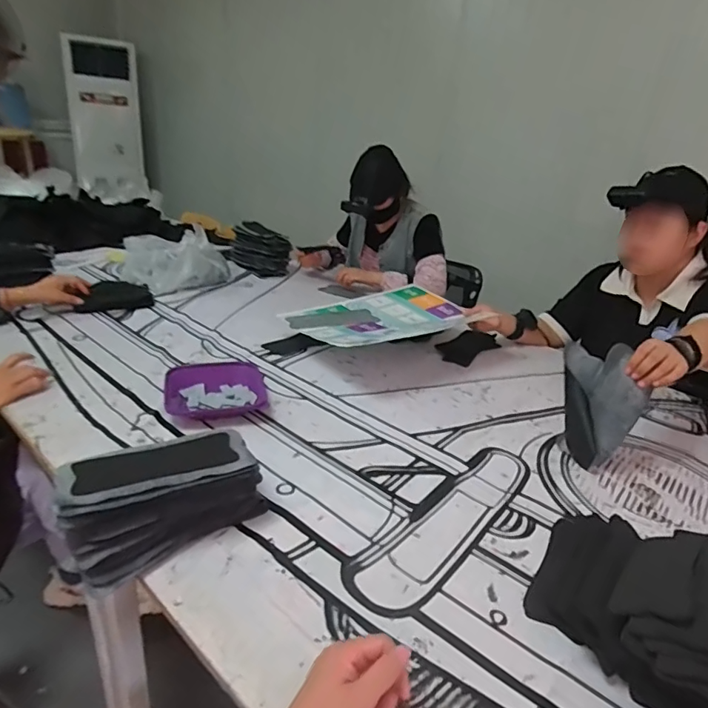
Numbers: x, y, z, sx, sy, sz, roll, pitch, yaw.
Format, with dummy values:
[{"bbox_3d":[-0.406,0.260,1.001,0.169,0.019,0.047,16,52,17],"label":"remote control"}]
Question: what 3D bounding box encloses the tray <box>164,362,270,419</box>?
[{"bbox_3d":[-0.268,0.070,0.966,0.186,0.045,0.151,-1,26,-14],"label":"tray"}]

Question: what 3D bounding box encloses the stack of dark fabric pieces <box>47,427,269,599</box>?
[{"bbox_3d":[-0.243,0.177,0.635,0.247,0.105,0.127,-17,33,-40],"label":"stack of dark fabric pieces"}]

